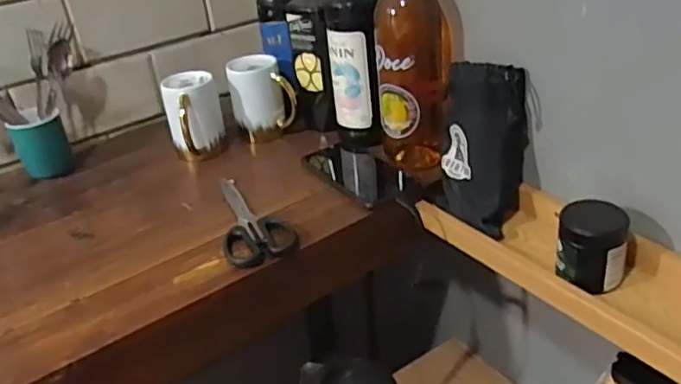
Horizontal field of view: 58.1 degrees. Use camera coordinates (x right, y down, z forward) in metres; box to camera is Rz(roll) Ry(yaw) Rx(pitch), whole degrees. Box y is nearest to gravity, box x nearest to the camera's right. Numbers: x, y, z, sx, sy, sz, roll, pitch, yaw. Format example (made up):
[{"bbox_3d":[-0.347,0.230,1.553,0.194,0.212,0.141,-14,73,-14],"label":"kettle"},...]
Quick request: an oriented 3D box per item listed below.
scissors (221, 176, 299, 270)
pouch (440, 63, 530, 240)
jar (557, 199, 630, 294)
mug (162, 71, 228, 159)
[{"bbox_3d":[-0.093,0.024,0.686,0.074,0.014,0.172,-10,31,-7],"label":"scissors"},{"bbox_3d":[0.156,-0.048,0.657,0.084,0.172,0.065,1,13,6],"label":"pouch"},{"bbox_3d":[0.230,0.049,0.559,0.061,0.070,0.049,11,34,26],"label":"jar"},{"bbox_3d":[-0.191,-0.096,0.811,0.069,0.104,0.081,-13,31,-12],"label":"mug"}]

